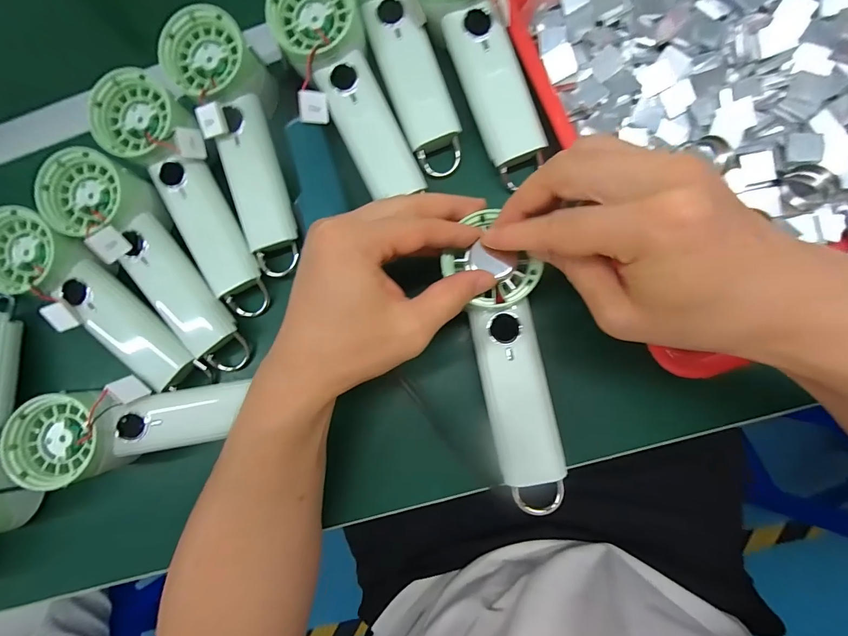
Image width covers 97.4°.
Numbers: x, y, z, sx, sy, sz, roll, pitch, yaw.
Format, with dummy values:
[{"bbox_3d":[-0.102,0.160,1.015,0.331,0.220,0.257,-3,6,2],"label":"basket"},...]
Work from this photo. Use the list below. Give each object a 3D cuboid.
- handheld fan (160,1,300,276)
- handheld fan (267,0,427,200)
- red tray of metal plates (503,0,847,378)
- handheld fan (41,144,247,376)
[{"bbox_3d":[-0.140,-0.132,0.297,0.061,0.050,0.197,-15,99,7],"label":"handheld fan"},{"bbox_3d":[-0.058,-0.170,0.281,0.066,0.032,0.170,-27,96,5],"label":"handheld fan"},{"bbox_3d":[0.221,-0.155,0.267,0.241,0.037,0.334,-22,82,6],"label":"red tray of metal plates"},{"bbox_3d":[-0.206,-0.041,0.283,0.059,0.044,0.190,-37,97,3],"label":"handheld fan"}]

